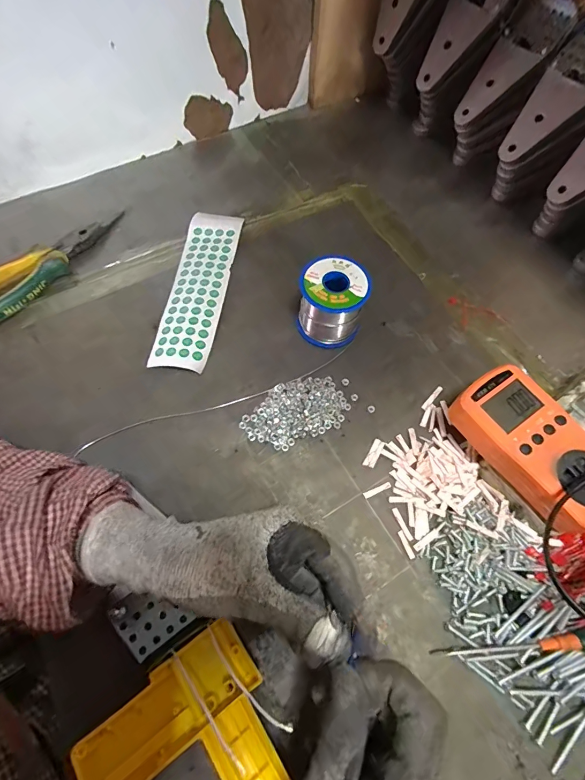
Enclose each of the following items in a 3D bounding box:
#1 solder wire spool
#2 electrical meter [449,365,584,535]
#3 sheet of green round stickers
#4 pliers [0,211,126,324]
[{"bbox_3d":[0.039,-0.087,0.377,0.063,0.065,0.061,1,64,-2],"label":"solder wire spool"},{"bbox_3d":[0.187,0.045,0.295,0.073,0.028,0.126,-35,71,-16],"label":"electrical meter"},{"bbox_3d":[-0.101,-0.117,0.415,0.059,0.011,0.212,8,64,1],"label":"sheet of green round stickers"},{"bbox_3d":[-0.260,-0.135,0.408,0.045,0.025,0.186,37,68,14],"label":"pliers"}]

